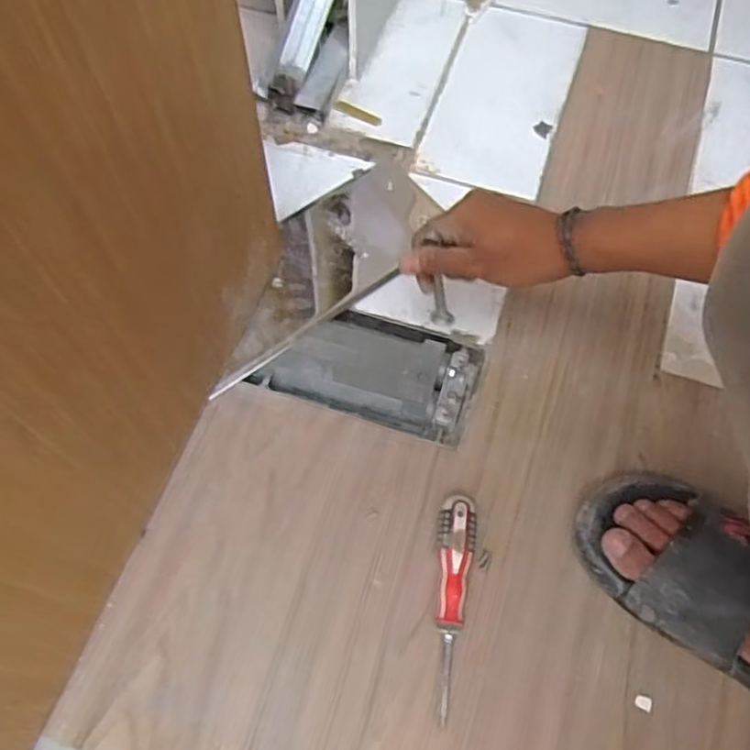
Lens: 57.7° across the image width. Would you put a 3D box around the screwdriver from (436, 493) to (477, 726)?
[{"bbox_3d":[0.059,0.179,0.541,0.029,0.030,0.166,8,64,3],"label":"screwdriver"}]

